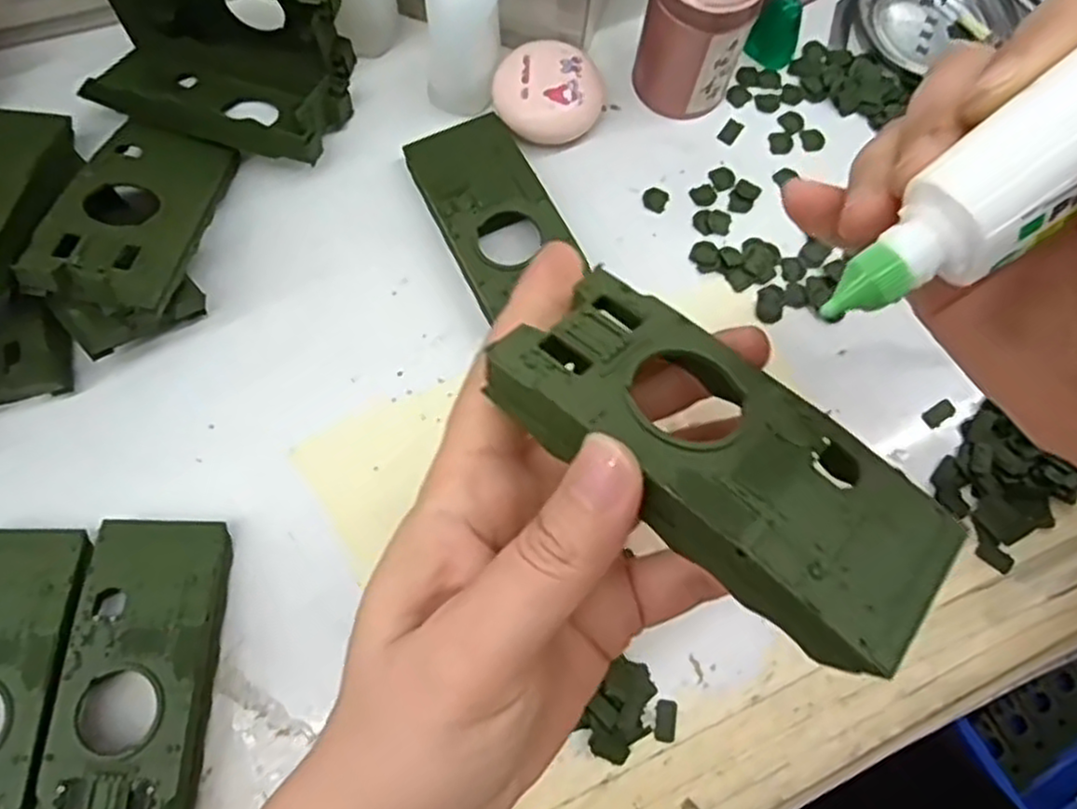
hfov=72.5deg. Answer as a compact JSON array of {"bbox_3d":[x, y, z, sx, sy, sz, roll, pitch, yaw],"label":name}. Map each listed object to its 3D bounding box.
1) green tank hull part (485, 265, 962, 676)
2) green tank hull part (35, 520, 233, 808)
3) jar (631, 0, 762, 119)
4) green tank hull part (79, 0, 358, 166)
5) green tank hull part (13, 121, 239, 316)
[{"bbox_3d":[0.039,0.013,0.167,0.101,0.018,0.052,40,57,16],"label":"green tank hull part"},{"bbox_3d":[-0.137,0.094,0.258,0.045,0.020,0.103,1,72,-2],"label":"green tank hull part"},{"bbox_3d":[0.068,-0.162,0.318,0.044,0.070,0.039,18,73,4],"label":"jar"},{"bbox_3d":[-0.141,-0.148,0.316,0.112,0.046,0.077,11,72,1],"label":"green tank hull part"},{"bbox_3d":[-0.155,-0.073,0.288,0.043,0.026,0.097,5,52,0],"label":"green tank hull part"}]

